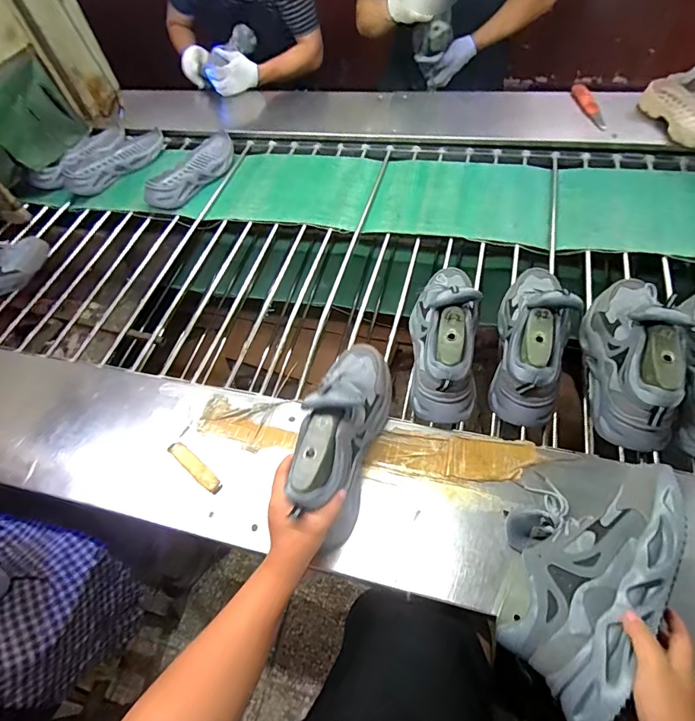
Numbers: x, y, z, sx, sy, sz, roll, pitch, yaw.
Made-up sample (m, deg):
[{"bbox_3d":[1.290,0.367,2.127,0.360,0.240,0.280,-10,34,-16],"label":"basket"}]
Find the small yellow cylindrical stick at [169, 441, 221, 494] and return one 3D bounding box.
[{"bbox_3d":[-0.247,0.167,0.688,0.121,0.016,0.023,33,67,25],"label":"small yellow cylindrical stick"}]

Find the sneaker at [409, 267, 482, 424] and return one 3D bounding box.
[{"bbox_3d":[0.161,-0.059,0.727,0.104,0.151,0.296,2,58,9],"label":"sneaker"}]

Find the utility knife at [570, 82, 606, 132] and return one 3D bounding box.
[{"bbox_3d":[0.661,-0.691,1.170,0.033,0.023,0.192,-10,65,-2],"label":"utility knife"}]

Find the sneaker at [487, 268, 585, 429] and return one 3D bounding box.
[{"bbox_3d":[0.308,-0.052,0.711,0.115,0.148,0.292,15,61,17],"label":"sneaker"}]

